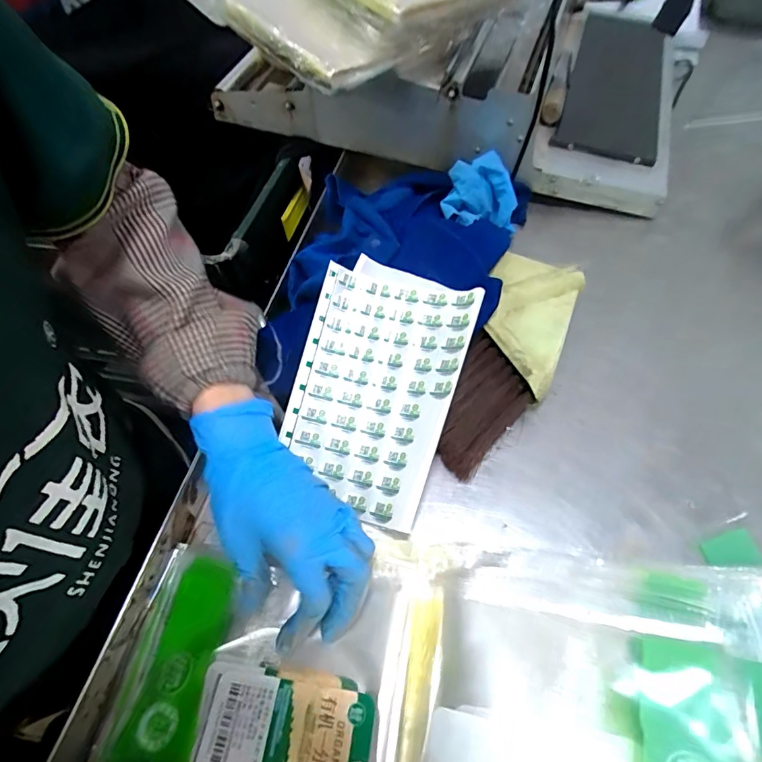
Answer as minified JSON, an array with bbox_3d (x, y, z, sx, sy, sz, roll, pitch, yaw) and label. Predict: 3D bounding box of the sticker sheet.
[{"bbox_3d":[-0.005,-0.001,0.390,0.133,0.022,0.213,15,76,15],"label":"sticker sheet"}]

